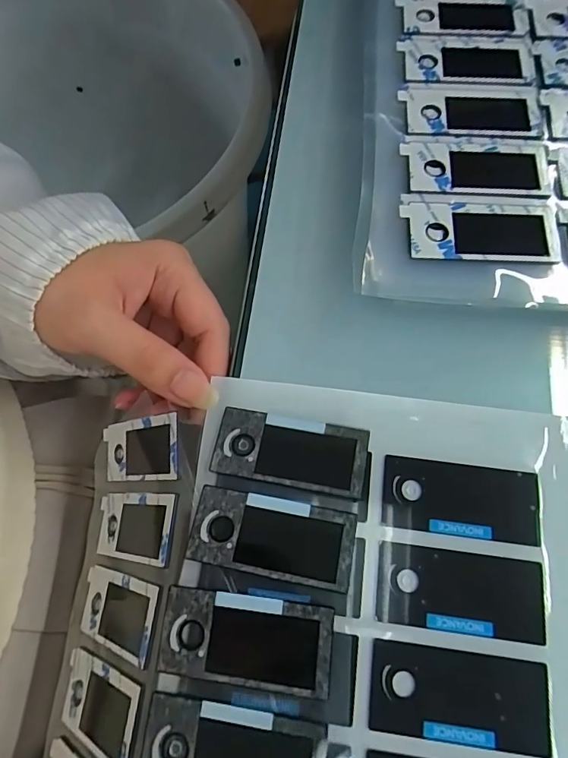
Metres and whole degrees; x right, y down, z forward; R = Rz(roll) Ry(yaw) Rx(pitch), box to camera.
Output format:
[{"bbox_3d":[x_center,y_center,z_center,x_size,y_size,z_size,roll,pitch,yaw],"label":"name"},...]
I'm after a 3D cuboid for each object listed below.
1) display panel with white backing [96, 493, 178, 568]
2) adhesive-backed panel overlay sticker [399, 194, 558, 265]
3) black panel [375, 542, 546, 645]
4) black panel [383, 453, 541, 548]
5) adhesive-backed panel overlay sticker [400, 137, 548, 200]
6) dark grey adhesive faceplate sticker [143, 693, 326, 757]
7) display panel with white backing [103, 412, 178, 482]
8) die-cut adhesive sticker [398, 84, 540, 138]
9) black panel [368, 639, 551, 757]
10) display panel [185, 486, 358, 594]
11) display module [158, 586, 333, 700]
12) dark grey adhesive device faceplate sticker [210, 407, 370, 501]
[{"bbox_3d":[-0.064,0.063,0.200,0.062,0.005,0.027,-15,61,44],"label":"display panel with white backing"},{"bbox_3d":[0.080,-0.062,0.191,0.061,0.004,0.030,6,70,3],"label":"adhesive-backed panel overlay sticker"},{"bbox_3d":[0.064,0.077,0.169,0.058,0.004,0.027,6,70,3],"label":"black panel"},{"bbox_3d":[0.068,0.046,0.180,0.059,0.004,0.027,7,70,3],"label":"black panel"},{"bbox_3d":[0.083,-0.092,0.201,0.059,0.004,0.031,3,70,2],"label":"adhesive-backed panel overlay sticker"},{"bbox_3d":[-0.018,0.120,0.148,0.055,0.007,0.027,5,70,2],"label":"dark grey adhesive faceplate sticker"},{"bbox_3d":[-0.065,0.032,0.209,0.060,0.004,0.027,-12,77,42],"label":"display panel with white backing"},{"bbox_3d":[0.085,-0.123,0.213,0.060,0.004,0.029,1,70,1],"label":"die-cut adhesive sticker"},{"bbox_3d":[0.060,0.107,0.157,0.059,0.004,0.027,7,70,3],"label":"black panel"},{"bbox_3d":[-0.004,0.058,0.172,0.059,0.007,0.027,10,70,4],"label":"display panel"},{"bbox_3d":[-0.013,0.089,0.159,0.057,0.006,0.027,5,70,3],"label":"display module"},{"bbox_3d":[0.002,0.028,0.184,0.059,0.004,0.028,11,70,4],"label":"dark grey adhesive device faceplate sticker"}]

